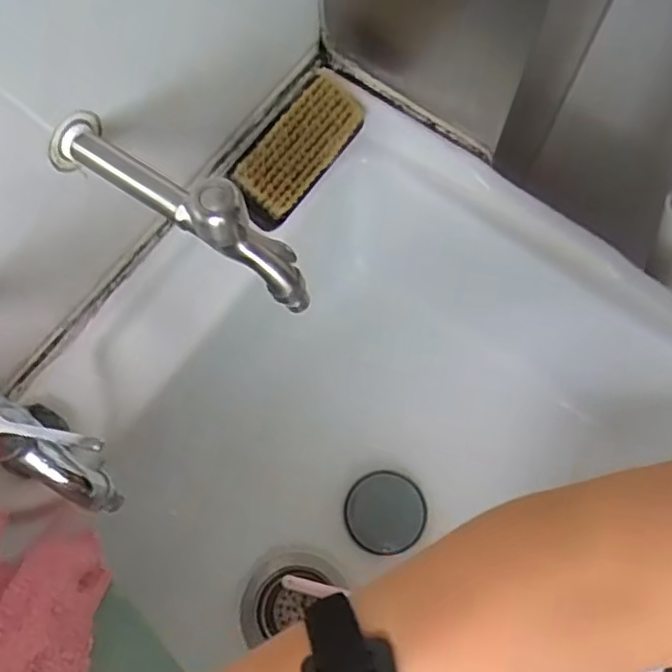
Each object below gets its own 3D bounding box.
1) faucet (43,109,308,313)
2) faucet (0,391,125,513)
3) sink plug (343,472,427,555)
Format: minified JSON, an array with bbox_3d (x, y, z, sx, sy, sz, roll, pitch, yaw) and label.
[{"bbox_3d":[-0.092,-0.079,0.383,0.172,0.076,0.033,33,75,10],"label":"faucet"},{"bbox_3d":[-0.188,0.026,0.344,0.160,0.079,0.035,31,74,10],"label":"faucet"},{"bbox_3d":[0.051,0.181,0.690,0.080,0.024,0.079,0,71,0],"label":"sink plug"}]

